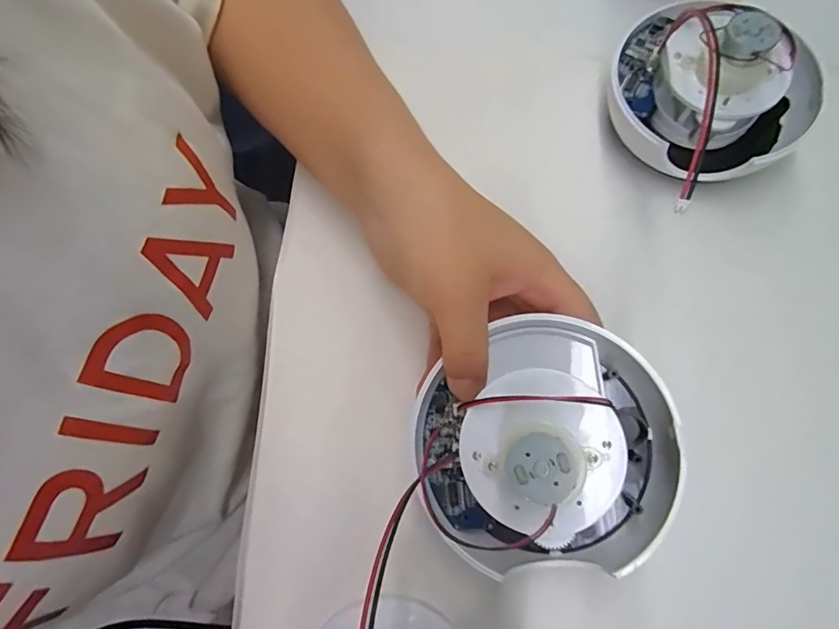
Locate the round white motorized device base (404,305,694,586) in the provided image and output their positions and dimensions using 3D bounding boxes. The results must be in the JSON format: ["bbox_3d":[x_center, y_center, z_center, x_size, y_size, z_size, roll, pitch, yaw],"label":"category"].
[{"bbox_3d":[0.046,0.053,0.196,0.096,0.059,0.092,0,73,1],"label":"round white motorized device base"}]

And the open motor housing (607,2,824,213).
[{"bbox_3d":[0.159,-0.126,0.261,0.103,0.064,0.104,-40,76,-11],"label":"open motor housing"}]

